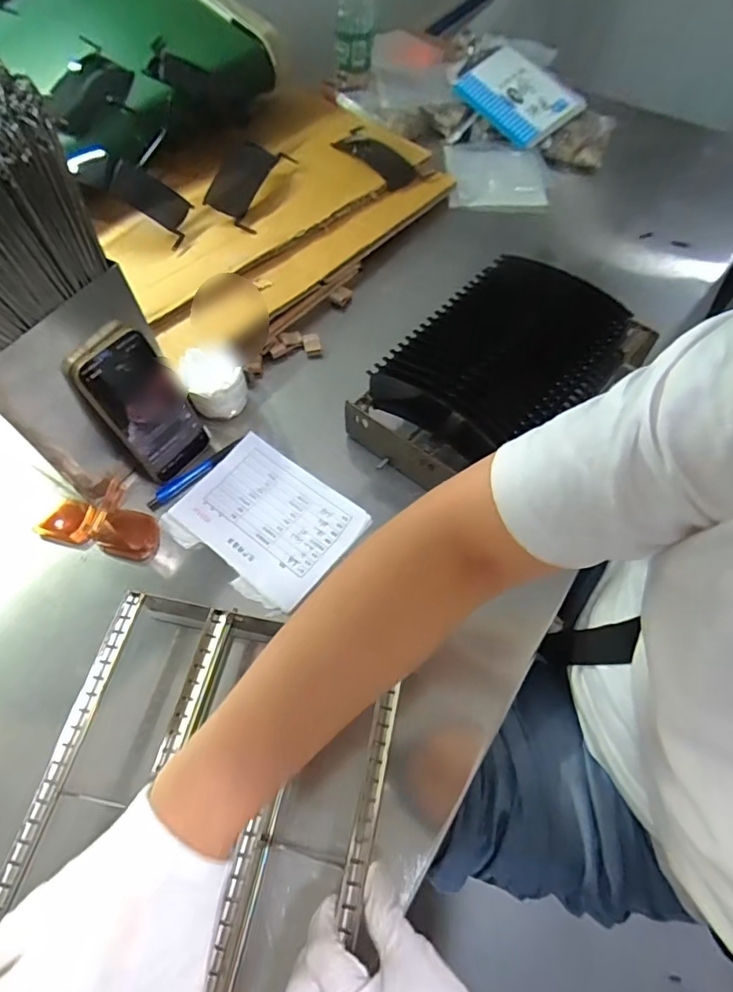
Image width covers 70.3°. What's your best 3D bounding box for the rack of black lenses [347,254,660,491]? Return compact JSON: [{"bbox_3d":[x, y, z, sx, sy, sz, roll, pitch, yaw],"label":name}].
[{"bbox_3d":[0.127,-0.110,0.558,0.240,0.140,0.164,-39,68,-20],"label":"rack of black lenses"}]

